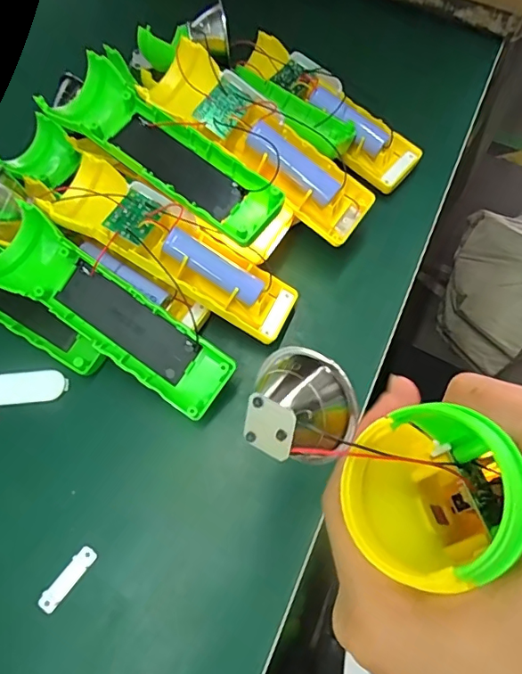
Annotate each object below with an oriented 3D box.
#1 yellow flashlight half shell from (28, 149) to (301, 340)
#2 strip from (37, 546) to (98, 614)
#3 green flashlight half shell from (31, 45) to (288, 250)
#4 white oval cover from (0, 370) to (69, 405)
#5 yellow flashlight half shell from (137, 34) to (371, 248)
[{"bbox_3d":[-0.052,-0.053,0.309,0.158,0.022,0.047,33,73,-4],"label":"yellow flashlight half shell"},{"bbox_3d":[-0.106,0.132,0.273,0.010,0.004,0.036,36,74,11],"label":"strip"},{"bbox_3d":[-0.058,-0.112,0.306,0.155,0.024,0.048,35,73,13],"label":"green flashlight half shell"},{"bbox_3d":[-0.147,0.031,0.312,0.050,0.004,0.020,-6,71,-2],"label":"white oval cover"},{"bbox_3d":[0.002,-0.121,0.316,0.155,0.025,0.044,38,74,-5],"label":"yellow flashlight half shell"}]

